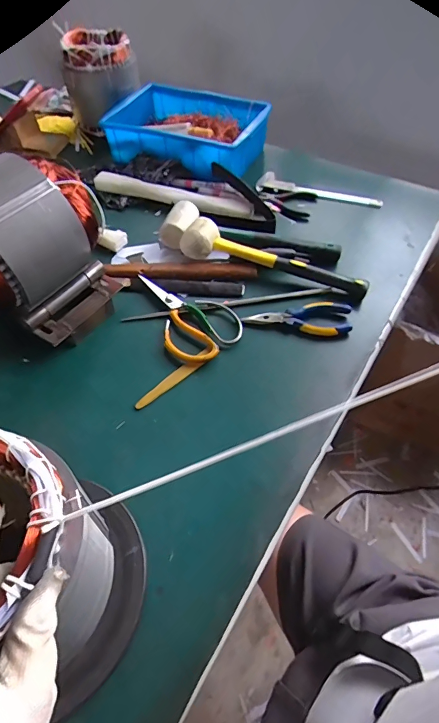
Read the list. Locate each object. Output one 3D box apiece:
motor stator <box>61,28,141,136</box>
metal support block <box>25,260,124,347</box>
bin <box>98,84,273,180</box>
[{"bbox_3d":[-0.253,-0.603,0.886,0.149,0.162,0.149,-11,53,-8],"label":"motor stator"},{"bbox_3d":[-0.186,-0.076,0.556,0.054,0.050,0.141,28,57,19],"label":"metal support block"},{"bbox_3d":[-0.056,-0.474,0.824,0.280,0.085,0.203,17,55,14],"label":"bin"}]

